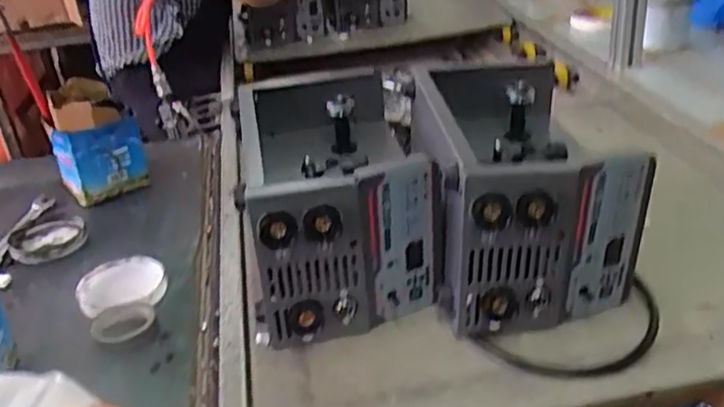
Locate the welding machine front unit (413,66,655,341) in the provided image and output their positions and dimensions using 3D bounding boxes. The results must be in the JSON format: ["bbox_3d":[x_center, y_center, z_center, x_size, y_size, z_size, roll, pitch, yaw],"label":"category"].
[{"bbox_3d":[0.155,-0.024,0.727,0.181,0.165,0.322,-7,29,0],"label":"welding machine front unit"}]

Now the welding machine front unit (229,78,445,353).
[{"bbox_3d":[-0.027,-0.010,0.734,0.171,0.168,0.302,-7,29,-2],"label":"welding machine front unit"}]

